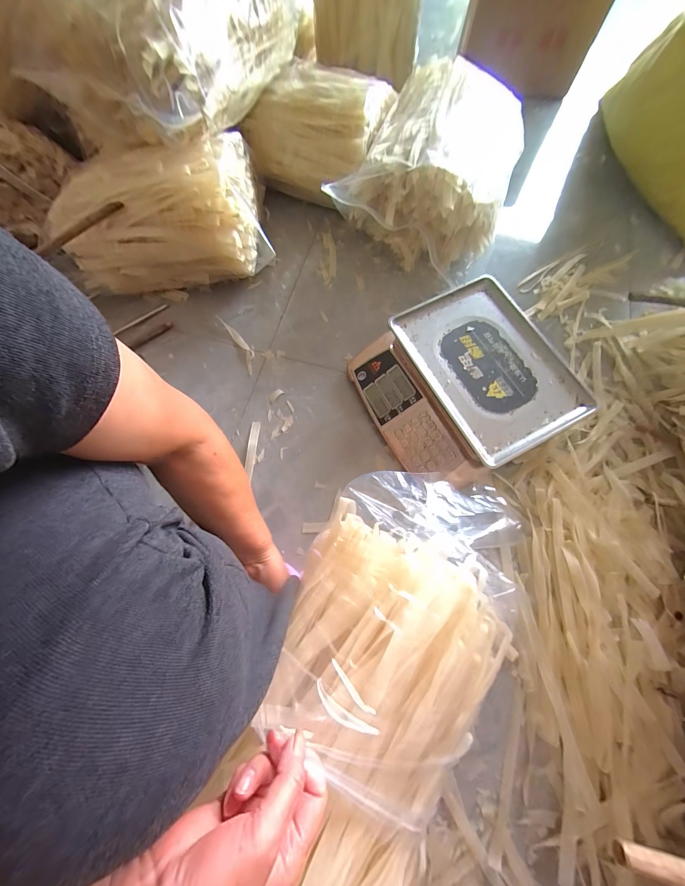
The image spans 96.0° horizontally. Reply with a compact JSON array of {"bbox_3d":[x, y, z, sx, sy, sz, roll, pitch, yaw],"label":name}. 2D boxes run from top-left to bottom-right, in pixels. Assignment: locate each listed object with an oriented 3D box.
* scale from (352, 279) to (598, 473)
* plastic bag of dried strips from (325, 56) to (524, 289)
[{"bbox_3d":[0.232,-0.114,0.615,0.340,0.112,0.327,-27,74,-8],"label":"scale"},{"bbox_3d":[0.204,-0.600,0.703,0.337,0.210,0.387,19,73,7],"label":"plastic bag of dried strips"}]

